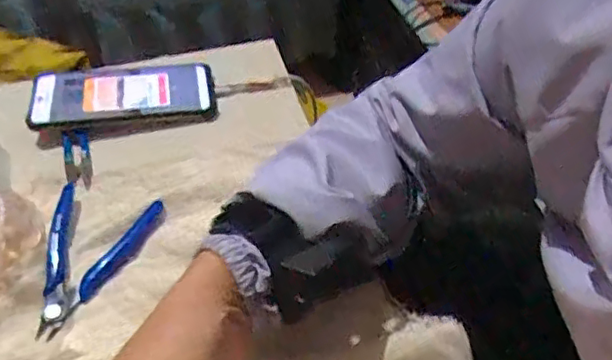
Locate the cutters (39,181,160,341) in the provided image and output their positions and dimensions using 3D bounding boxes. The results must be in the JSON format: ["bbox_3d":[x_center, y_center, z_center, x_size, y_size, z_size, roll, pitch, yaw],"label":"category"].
[{"bbox_3d":[-0.160,0.054,0.425,0.080,0.012,0.116,9,47,9],"label":"cutters"}]

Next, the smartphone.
[{"bbox_3d":[-0.165,-0.081,0.548,0.161,0.013,0.082,-4,54,-13],"label":"smartphone"}]

